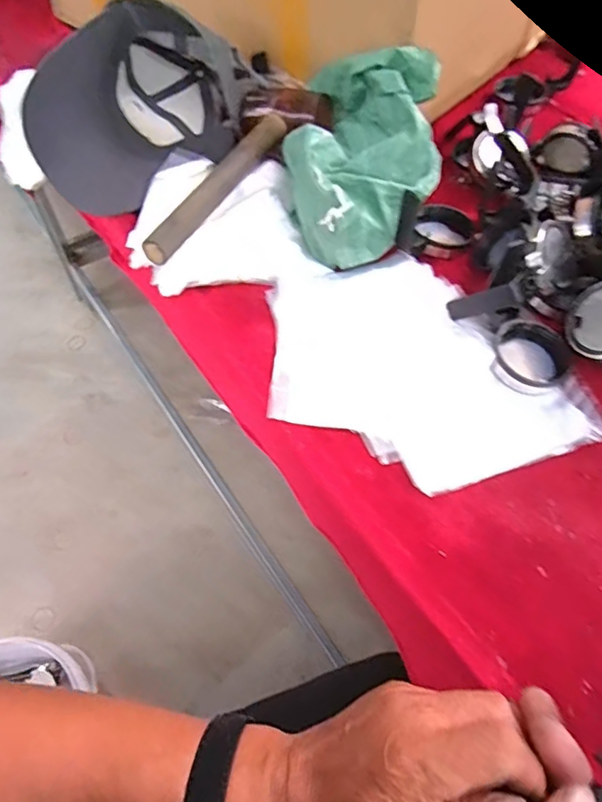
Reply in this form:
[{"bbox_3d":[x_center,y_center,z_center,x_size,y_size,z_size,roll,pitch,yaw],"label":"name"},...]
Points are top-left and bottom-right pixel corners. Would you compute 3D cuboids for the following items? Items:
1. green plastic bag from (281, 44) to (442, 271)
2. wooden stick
[{"bbox_3d":[0.067,-0.246,0.531,0.158,0.113,0.264,2,58,-1],"label":"green plastic bag"},{"bbox_3d":[-0.082,-0.219,0.537,0.028,0.023,0.236,24,61,12],"label":"wooden stick"}]

